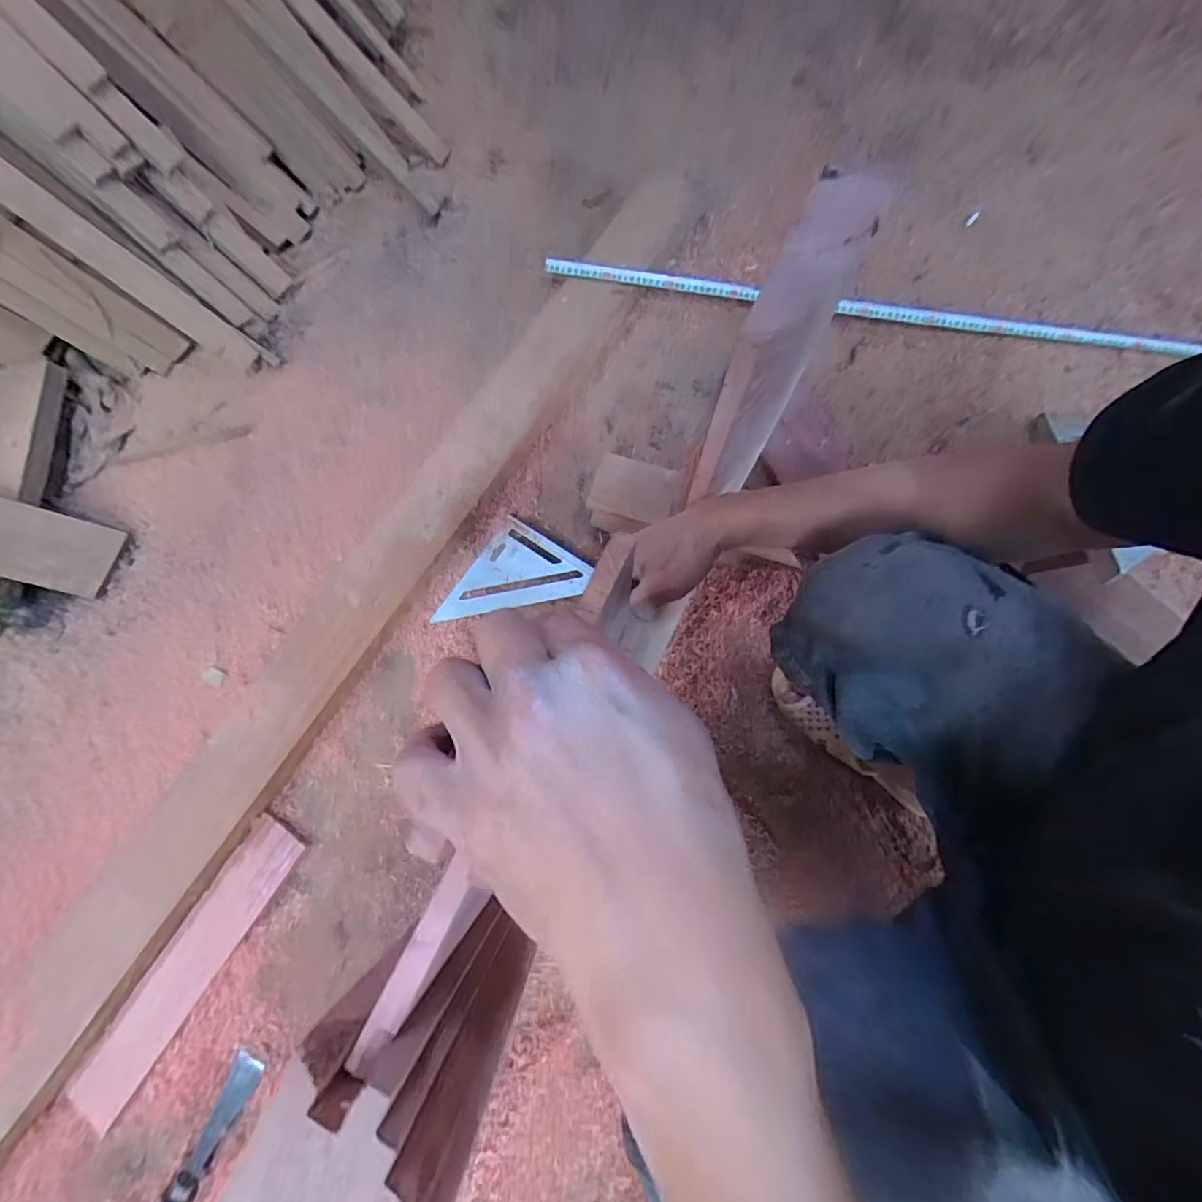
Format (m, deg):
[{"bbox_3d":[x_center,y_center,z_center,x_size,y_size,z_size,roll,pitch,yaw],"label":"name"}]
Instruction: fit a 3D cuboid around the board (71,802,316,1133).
[{"bbox_3d":[-0.484,0.432,0.608,0.071,0.011,0.349,29,77,9],"label":"board"}]

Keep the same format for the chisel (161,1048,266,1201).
[{"bbox_3d":[-0.460,0.645,0.539,0.035,0.034,0.290,24,77,8],"label":"chisel"}]

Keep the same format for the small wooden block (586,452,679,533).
[{"bbox_3d":[0.044,-0.135,0.697,0.111,0.088,0.085,17,76,6],"label":"small wooden block"}]

